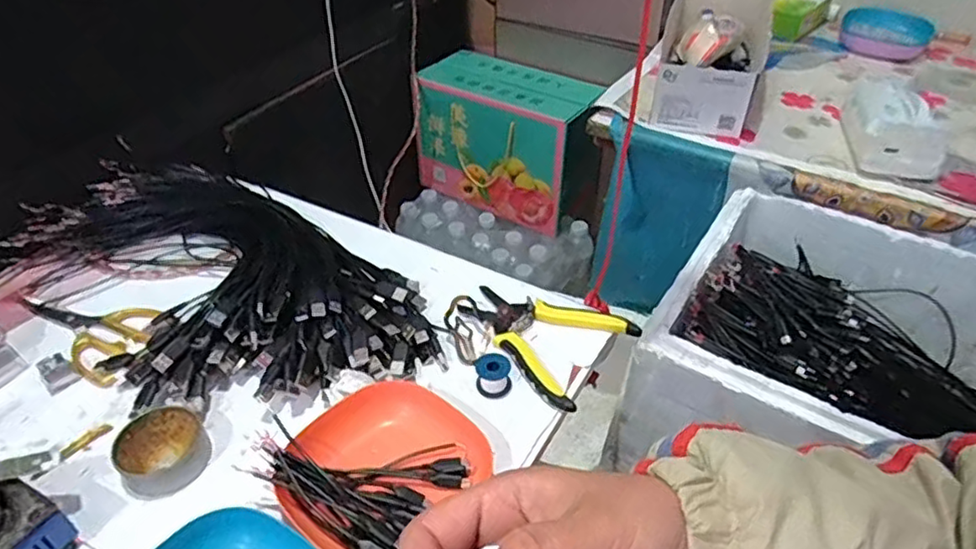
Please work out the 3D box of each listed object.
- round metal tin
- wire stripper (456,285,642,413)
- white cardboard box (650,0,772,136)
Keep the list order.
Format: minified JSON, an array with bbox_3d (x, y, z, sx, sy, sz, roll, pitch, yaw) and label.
[{"bbox_3d":[-0.252,0.136,0.492,0.062,0.025,0.063,0,41,0],"label":"round metal tin"},{"bbox_3d":[0.045,0.053,0.590,0.152,0.021,0.114,29,49,28],"label":"wire stripper"},{"bbox_3d":[0.316,-0.321,0.907,0.141,0.119,0.264,13,44,14],"label":"white cardboard box"}]

